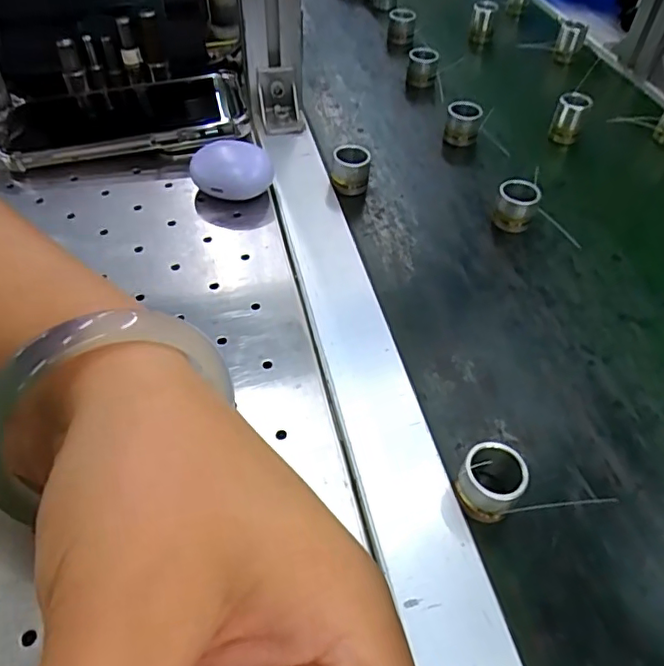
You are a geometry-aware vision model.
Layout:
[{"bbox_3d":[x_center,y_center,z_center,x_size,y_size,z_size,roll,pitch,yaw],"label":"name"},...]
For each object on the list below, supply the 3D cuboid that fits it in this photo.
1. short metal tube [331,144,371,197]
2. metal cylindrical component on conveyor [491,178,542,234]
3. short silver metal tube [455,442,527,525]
[{"bbox_3d":[0.013,-0.108,0.370,0.024,0.026,0.024,8,49,3],"label":"short metal tube"},{"bbox_3d":[0.116,-0.081,0.354,0.024,0.025,0.023,2,49,-2],"label":"metal cylindrical component on conveyor"},{"bbox_3d":[0.064,0.062,0.230,0.026,0.025,0.024,2,49,-2],"label":"short silver metal tube"}]

